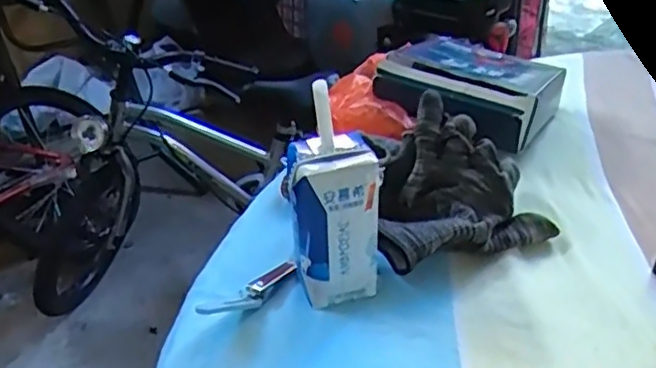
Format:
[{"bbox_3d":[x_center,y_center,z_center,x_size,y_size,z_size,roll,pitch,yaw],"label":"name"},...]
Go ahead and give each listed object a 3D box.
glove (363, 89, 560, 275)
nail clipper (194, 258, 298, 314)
[{"bbox_3d":[0.088,0.000,0.470,0.126,0.083,0.088,-13,34,-19],"label":"glove"},{"bbox_3d":[-0.047,0.069,0.429,0.076,0.006,0.021,-25,40,-34],"label":"nail clipper"}]

